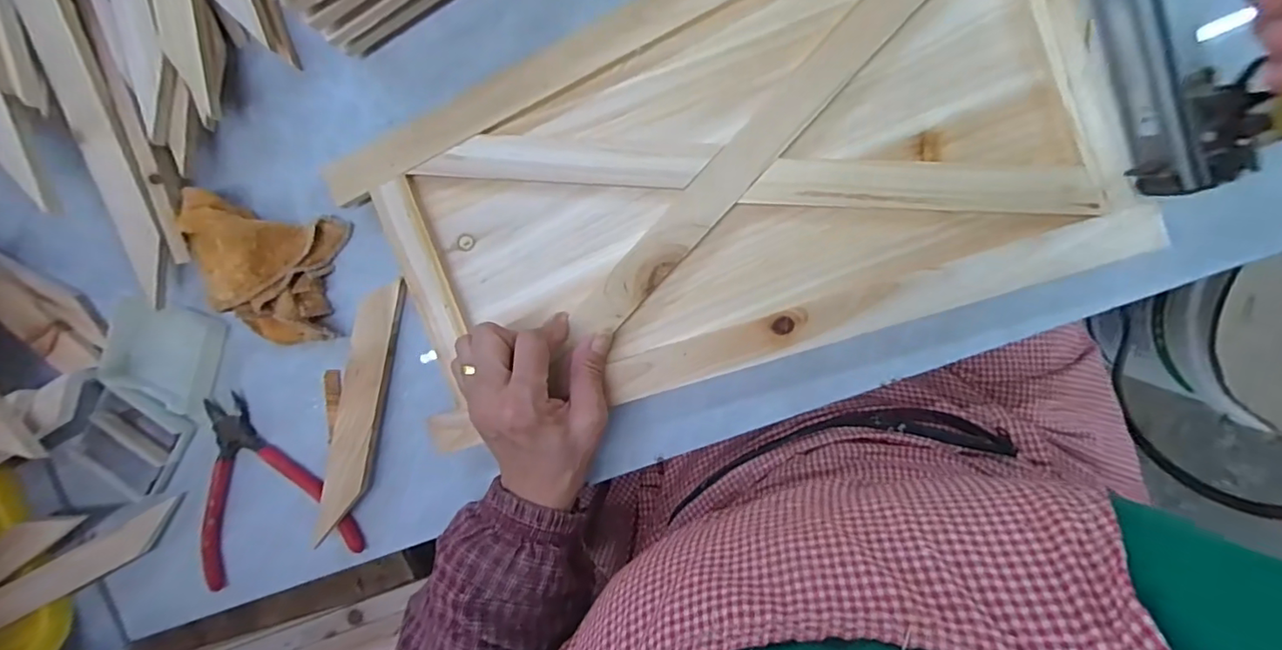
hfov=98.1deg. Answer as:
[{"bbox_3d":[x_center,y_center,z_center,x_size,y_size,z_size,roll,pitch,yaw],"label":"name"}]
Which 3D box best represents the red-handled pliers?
[{"bbox_3d":[-0.287,0.119,0.419,0.130,0.020,0.137,-18,93,9],"label":"red-handled pliers"}]

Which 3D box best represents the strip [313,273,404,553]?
[{"bbox_3d":[-0.197,0.061,0.383,0.028,0.010,0.184,15,98,6],"label":"strip"}]

